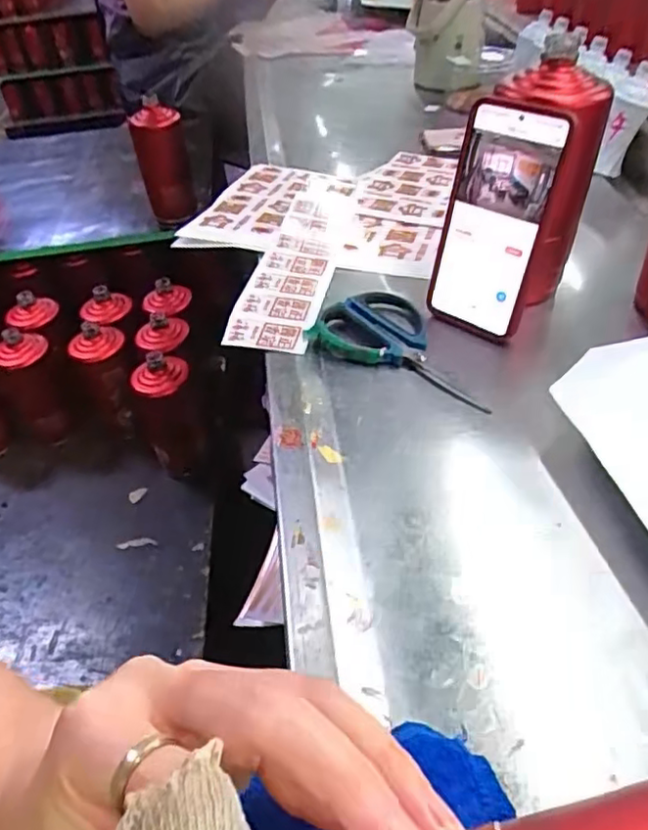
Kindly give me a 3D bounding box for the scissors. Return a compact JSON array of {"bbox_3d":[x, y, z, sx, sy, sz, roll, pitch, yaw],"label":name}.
[{"bbox_3d":[0.070,-0.060,0.507,0.159,0.012,0.089,26,51,30],"label":"scissors"}]

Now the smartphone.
[{"bbox_3d":[0.129,-0.147,0.494,0.086,0.170,0.015,31,35,33],"label":"smartphone"}]

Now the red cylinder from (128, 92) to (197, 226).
[{"bbox_3d":[-0.269,-0.423,1.081,0.082,0.187,0.076,-19,44,-14],"label":"red cylinder"}]

